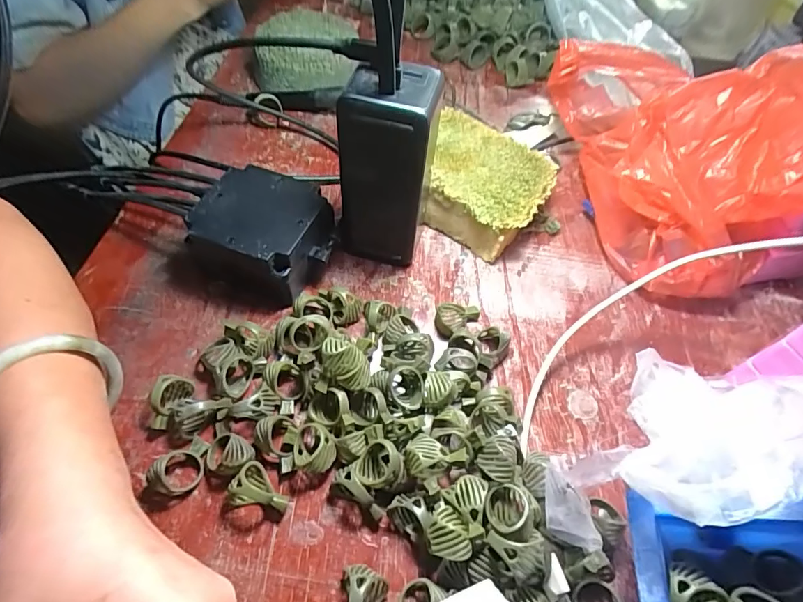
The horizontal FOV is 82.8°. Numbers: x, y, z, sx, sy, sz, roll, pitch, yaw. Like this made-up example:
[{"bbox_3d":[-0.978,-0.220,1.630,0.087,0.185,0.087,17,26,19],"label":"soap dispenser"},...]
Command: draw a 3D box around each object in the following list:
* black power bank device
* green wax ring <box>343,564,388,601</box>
[{"bbox_3d":[-0.010,-0.084,0.311,0.057,0.135,0.047,9,56,2],"label":"black power bank device"},{"bbox_3d":[-0.019,0.147,0.219,0.022,0.022,0.033,3,55,-2],"label":"green wax ring"}]

